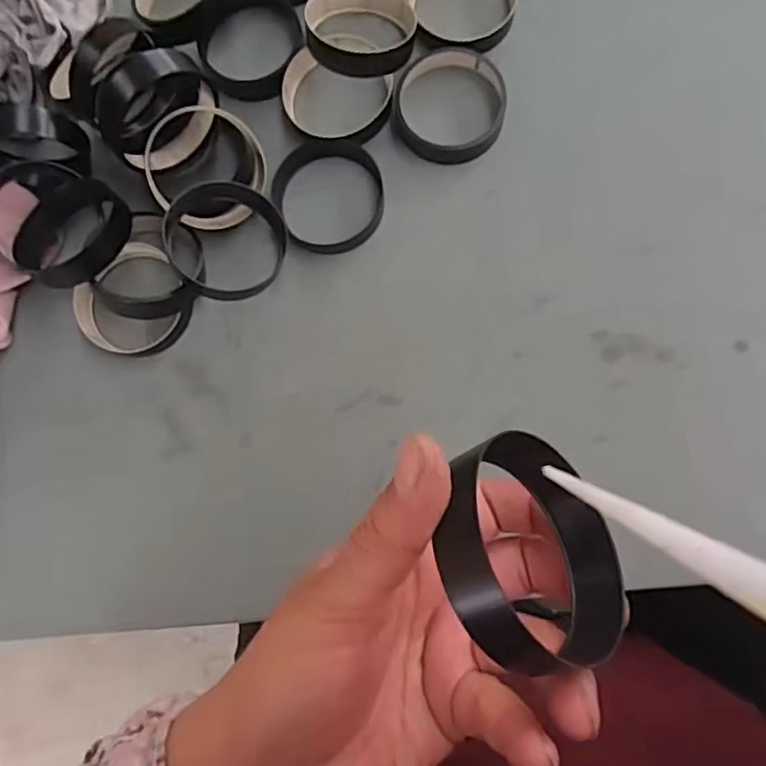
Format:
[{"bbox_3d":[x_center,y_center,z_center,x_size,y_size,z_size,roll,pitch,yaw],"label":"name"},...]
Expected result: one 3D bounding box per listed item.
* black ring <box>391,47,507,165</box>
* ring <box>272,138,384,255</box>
[{"bbox_3d":[0.042,-0.177,0.398,0.070,0.020,0.073,-1,82,4],"label":"black ring"},{"bbox_3d":[-0.035,-0.119,0.396,0.069,0.015,0.067,-1,82,4],"label":"ring"}]

